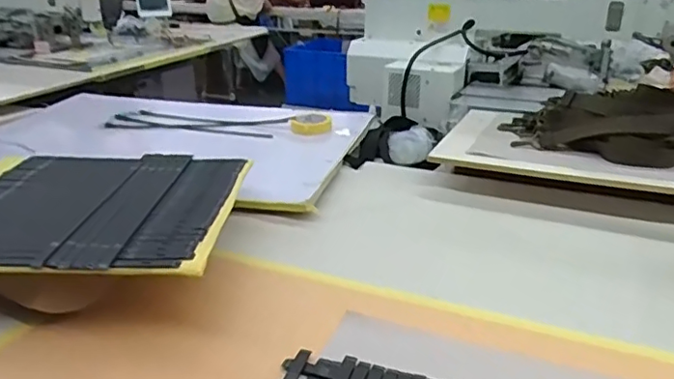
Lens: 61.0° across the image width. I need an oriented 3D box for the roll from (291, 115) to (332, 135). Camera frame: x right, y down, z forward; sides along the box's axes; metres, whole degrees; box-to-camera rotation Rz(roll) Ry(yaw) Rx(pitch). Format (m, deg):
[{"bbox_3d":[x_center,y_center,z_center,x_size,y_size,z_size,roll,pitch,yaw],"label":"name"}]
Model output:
[{"bbox_3d":[-0.067,-0.170,1.511,0.106,0.026,0.106,0,23,1],"label":"roll"}]

